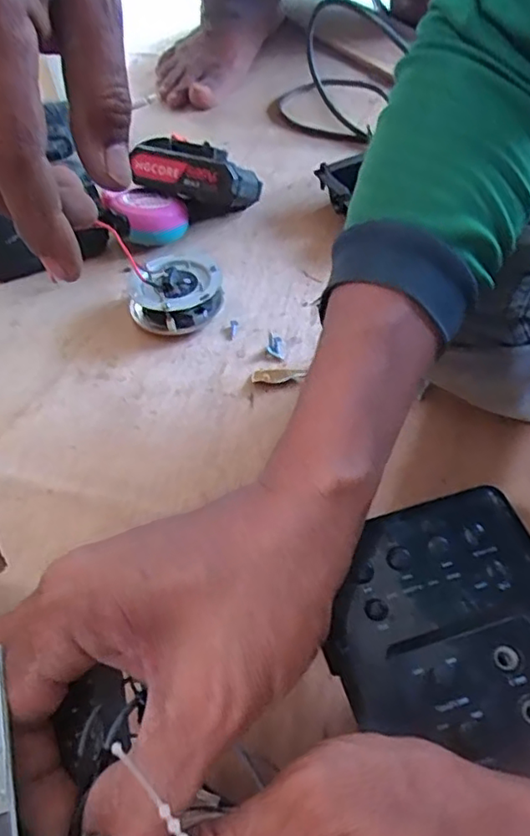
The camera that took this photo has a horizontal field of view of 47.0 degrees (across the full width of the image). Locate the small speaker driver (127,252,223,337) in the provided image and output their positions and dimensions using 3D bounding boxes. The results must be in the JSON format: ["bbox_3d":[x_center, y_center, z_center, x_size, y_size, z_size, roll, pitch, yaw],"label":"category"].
[{"bbox_3d":[-0.070,-0.101,0.472,0.069,0.031,0.081,-12,52,-7],"label":"small speaker driver"}]

